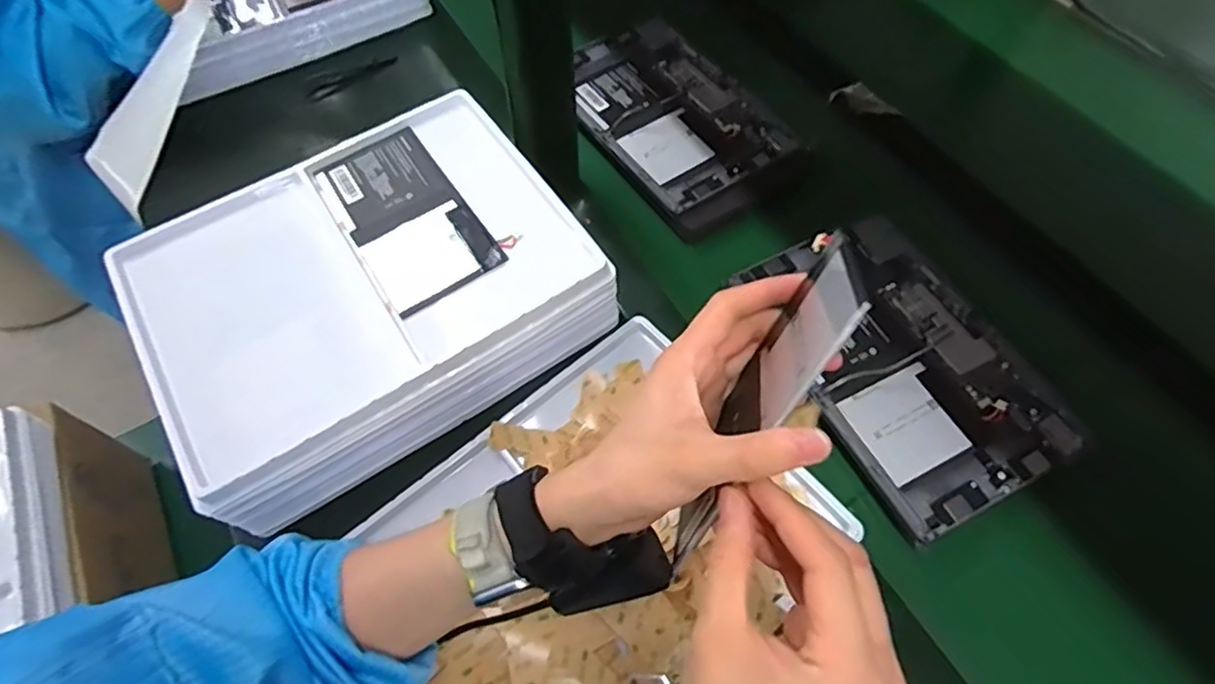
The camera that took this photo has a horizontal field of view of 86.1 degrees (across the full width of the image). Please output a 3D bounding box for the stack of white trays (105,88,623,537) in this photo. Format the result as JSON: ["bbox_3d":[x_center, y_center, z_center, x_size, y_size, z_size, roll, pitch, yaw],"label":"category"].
[{"bbox_3d":[-0.193,-0.042,0.531,0.329,0.079,0.251,-31,64,-16],"label":"stack of white trays"}]

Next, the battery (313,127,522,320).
[{"bbox_3d":[-0.161,-0.103,0.530,0.097,0.010,0.168,-31,65,-16],"label":"battery"}]

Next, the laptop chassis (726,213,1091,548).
[{"bbox_3d":[0.236,0.011,0.522,0.165,0.012,0.251,-22,62,-11],"label":"laptop chassis"}]

